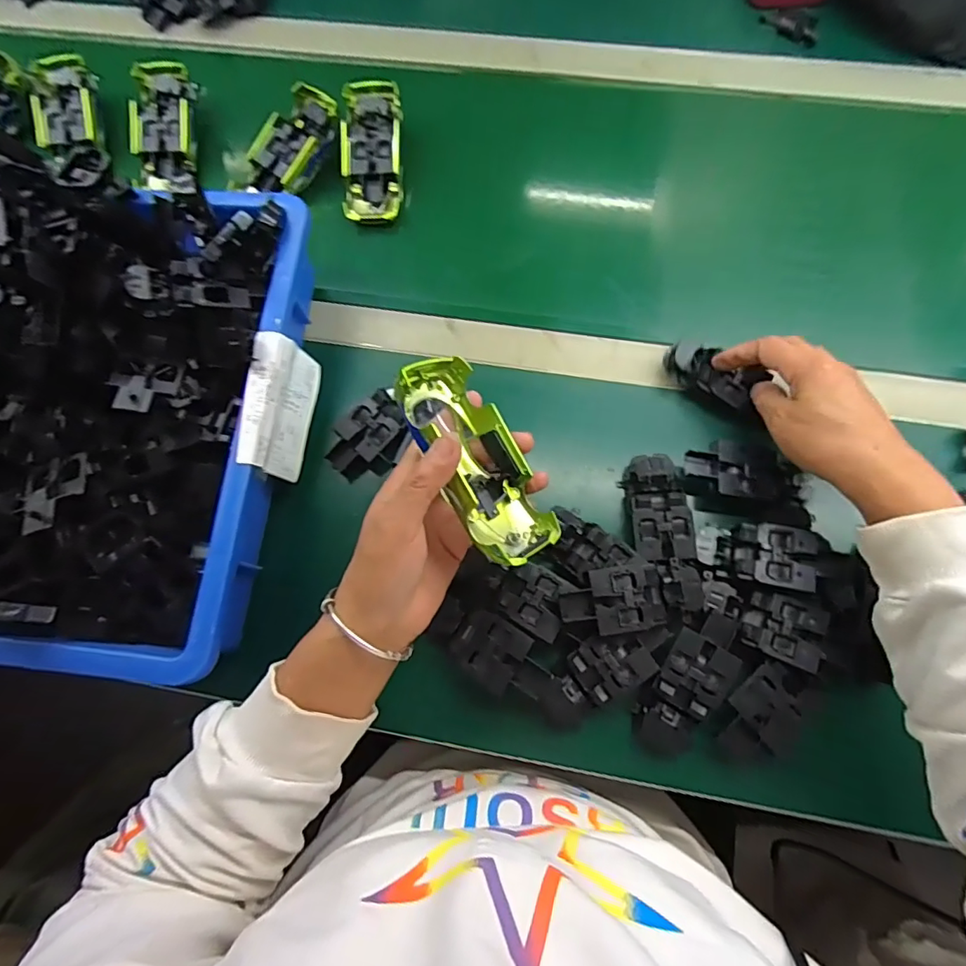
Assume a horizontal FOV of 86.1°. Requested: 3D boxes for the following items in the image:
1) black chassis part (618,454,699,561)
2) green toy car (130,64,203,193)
[{"bbox_3d":[0.132,0.018,0.387,0.045,0.012,0.079,-5,74,0],"label":"black chassis part"},{"bbox_3d":[-0.319,-0.354,0.520,0.057,0.024,0.122,-3,93,1],"label":"green toy car"}]

